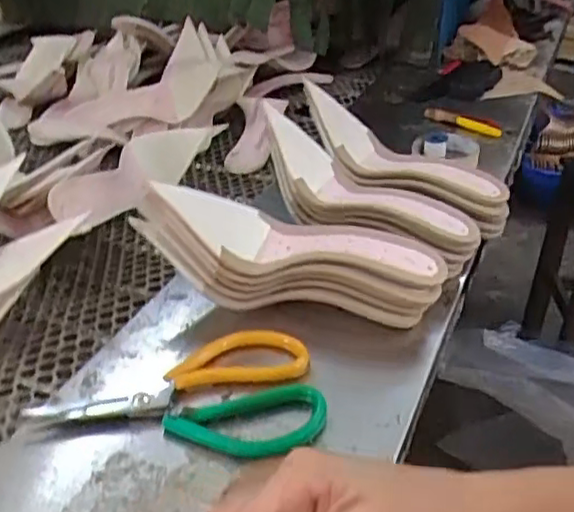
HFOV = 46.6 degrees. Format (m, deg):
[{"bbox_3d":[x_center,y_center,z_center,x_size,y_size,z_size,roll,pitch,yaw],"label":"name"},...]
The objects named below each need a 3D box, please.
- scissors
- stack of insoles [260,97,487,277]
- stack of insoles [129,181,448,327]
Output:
[{"bbox_3d":[-0.073,0.093,0.457,0.191,0.015,0.103,0,33,0],"label":"scissors"},{"bbox_3d":[0.062,-0.055,0.592,0.222,0.070,0.069,29,43,20],"label":"stack of insoles"},{"bbox_3d":[0.001,-0.003,0.523,0.237,0.077,0.064,12,33,1],"label":"stack of insoles"}]

